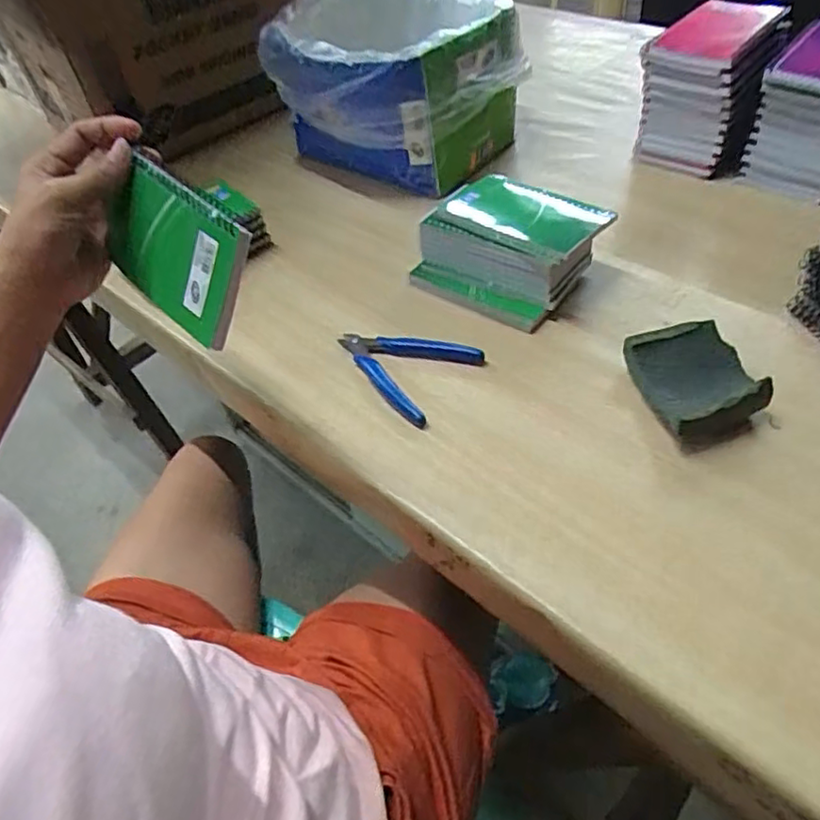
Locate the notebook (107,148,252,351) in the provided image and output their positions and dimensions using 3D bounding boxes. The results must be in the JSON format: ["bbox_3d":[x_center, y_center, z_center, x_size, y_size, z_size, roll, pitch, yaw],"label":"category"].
[{"bbox_3d":[-0.151,-0.103,0.410,0.121,0.081,0.010,37,29,25],"label":"notebook"}]

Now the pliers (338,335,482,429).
[{"bbox_3d":[-0.011,-0.039,0.515,0.113,0.009,0.084,28,57,28],"label":"pliers"}]

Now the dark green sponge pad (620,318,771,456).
[{"bbox_3d":[0.199,-0.021,0.452,0.072,0.035,0.093,-12,48,-3],"label":"dark green sponge pad"}]

